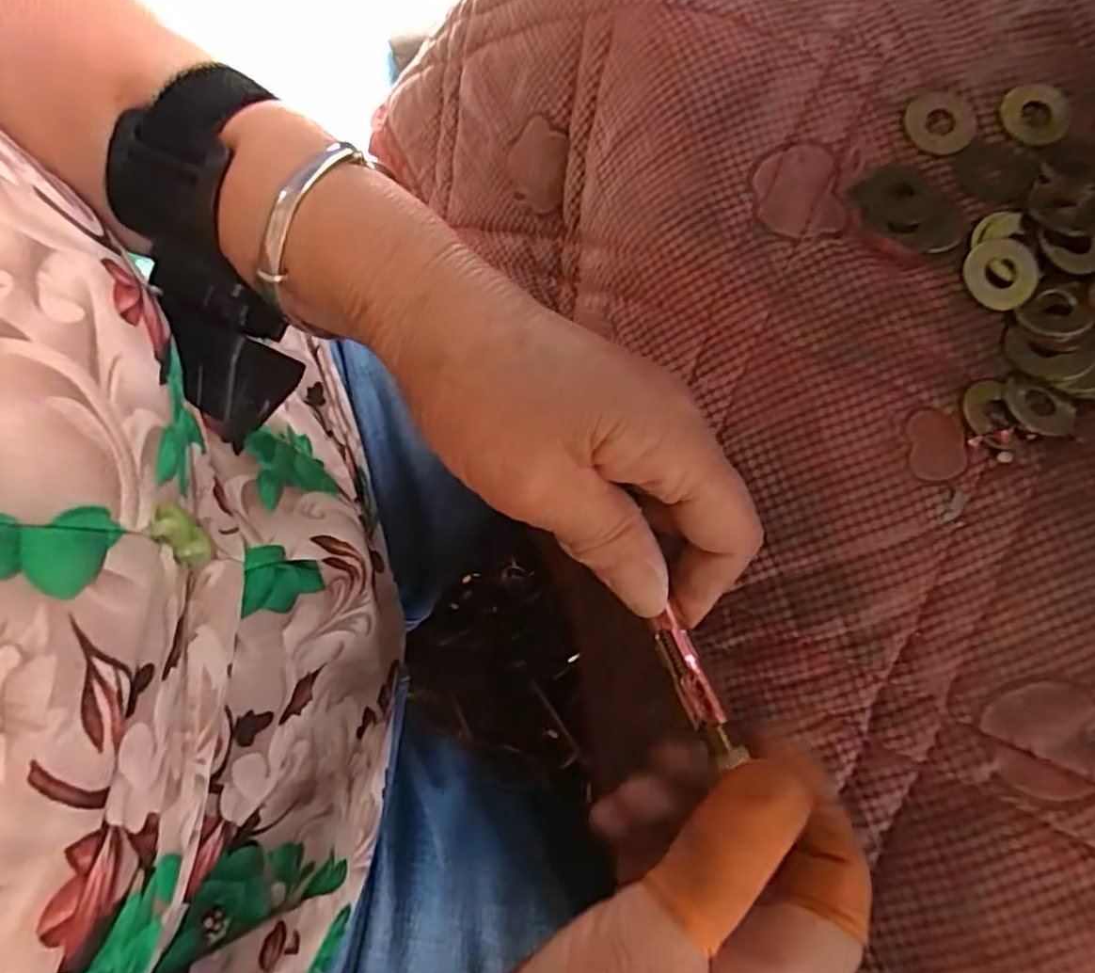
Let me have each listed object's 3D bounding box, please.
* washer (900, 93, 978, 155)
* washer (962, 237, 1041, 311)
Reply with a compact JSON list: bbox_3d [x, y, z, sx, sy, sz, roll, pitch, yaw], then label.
[{"bbox_3d":[0.143,-0.133,0.238,0.025,0.004,0.025,0,76,1],"label":"washer"},{"bbox_3d":[0.154,-0.073,0.224,0.025,0.004,0.024,0,76,1],"label":"washer"}]

